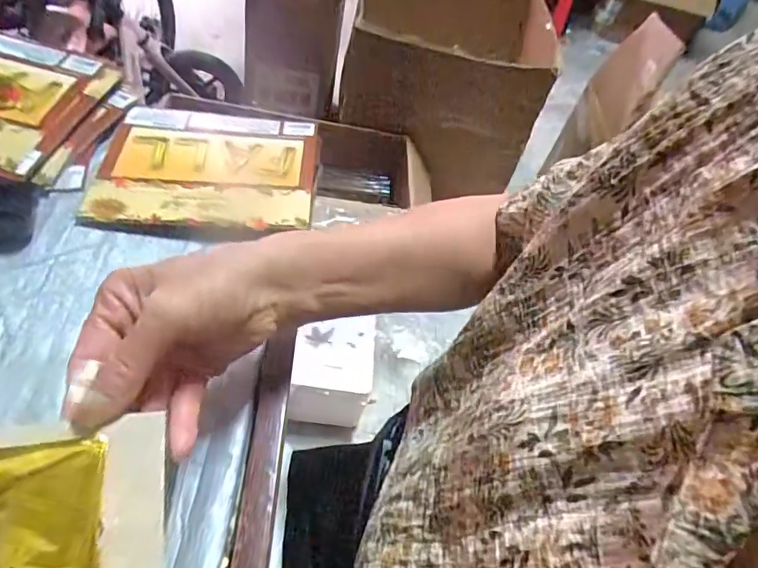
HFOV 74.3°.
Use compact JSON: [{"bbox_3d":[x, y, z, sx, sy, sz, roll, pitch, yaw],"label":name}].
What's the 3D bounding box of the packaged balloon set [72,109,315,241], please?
[{"bbox_3d":[-0.159,-0.110,0.477,0.188,0.019,0.163,9,49,-8],"label":"packaged balloon set"}]

